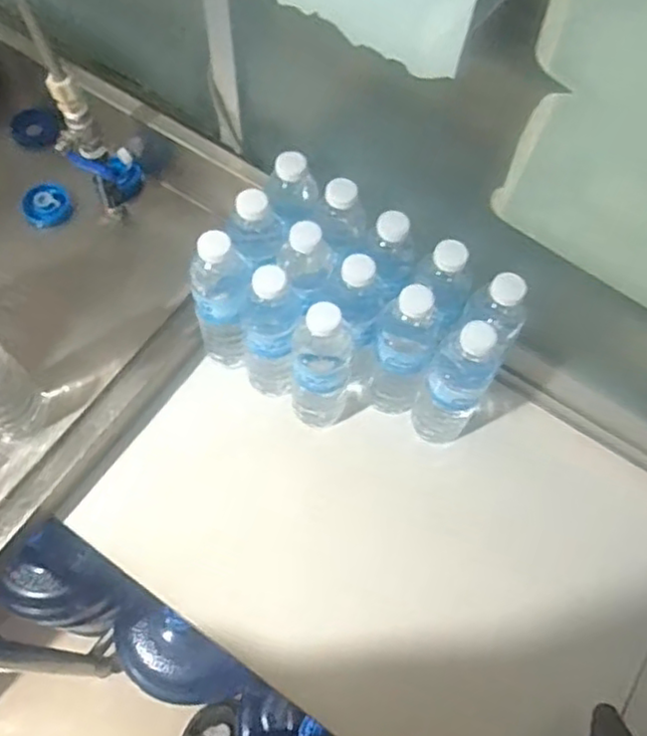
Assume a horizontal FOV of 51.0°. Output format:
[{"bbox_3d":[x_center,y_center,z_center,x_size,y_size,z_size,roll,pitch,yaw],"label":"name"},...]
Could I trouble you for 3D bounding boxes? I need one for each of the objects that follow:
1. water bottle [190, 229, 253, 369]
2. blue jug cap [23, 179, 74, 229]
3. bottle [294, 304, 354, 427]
[{"bbox_3d":[-0.107,-0.064,0.729,0.062,0.190,0.059,-9,65,-7],"label":"water bottle"},{"bbox_3d":[-0.356,-0.210,0.873,0.059,0.023,0.056,-40,101,-12],"label":"blue jug cap"},{"bbox_3d":[-0.004,0.004,0.716,0.063,0.216,0.057,4,64,-1],"label":"bottle"}]

